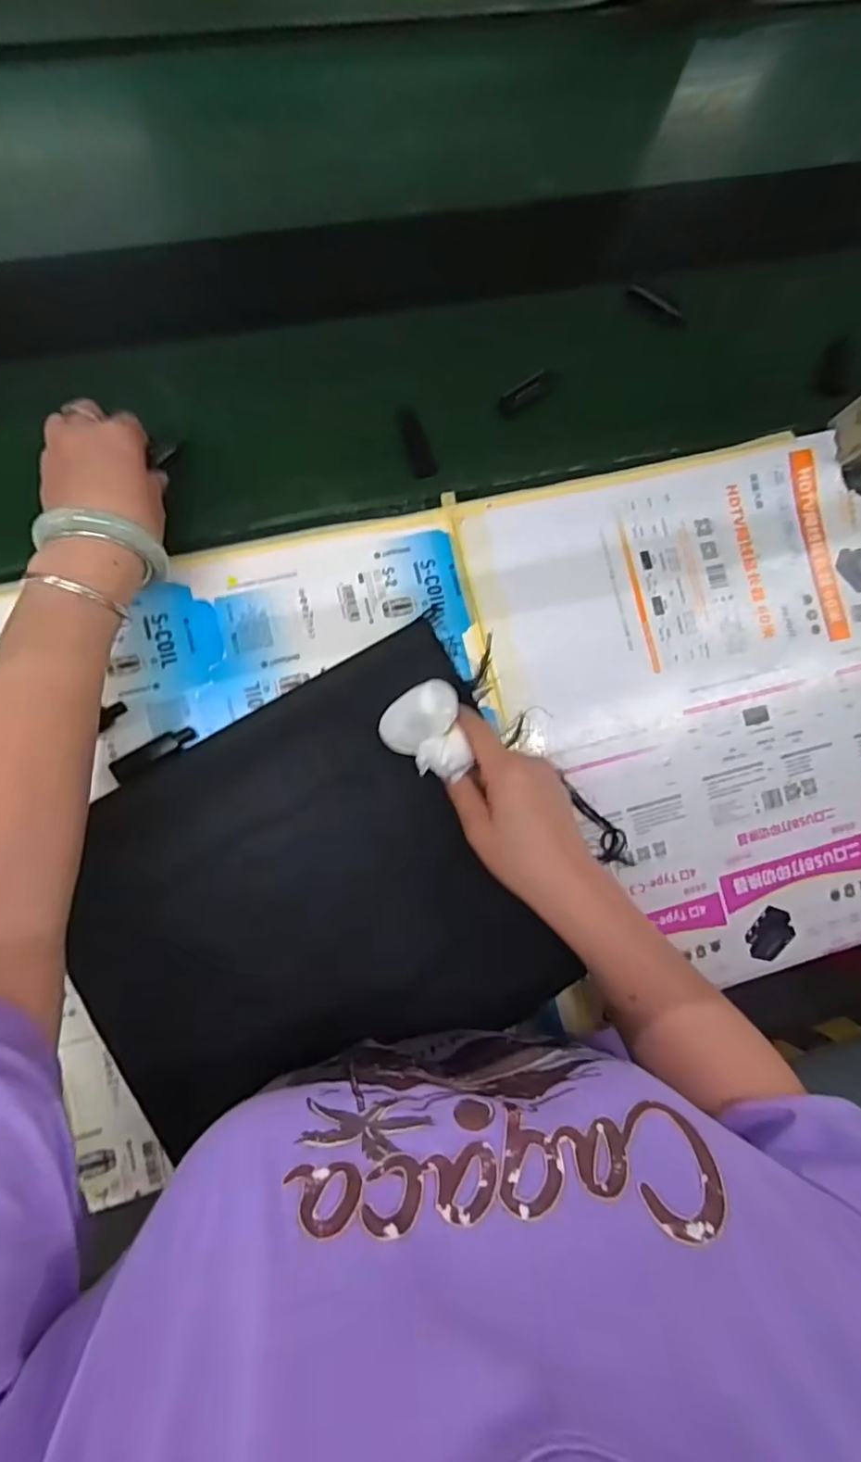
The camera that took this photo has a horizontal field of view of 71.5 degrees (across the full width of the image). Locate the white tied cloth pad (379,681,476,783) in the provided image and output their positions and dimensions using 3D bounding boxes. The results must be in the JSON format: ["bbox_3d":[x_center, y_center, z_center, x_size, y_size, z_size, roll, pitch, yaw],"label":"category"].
[{"bbox_3d":[-0.001,0.002,0.387,0.038,0.062,0.056,-3,79,-43],"label":"white tied cloth pad"}]

